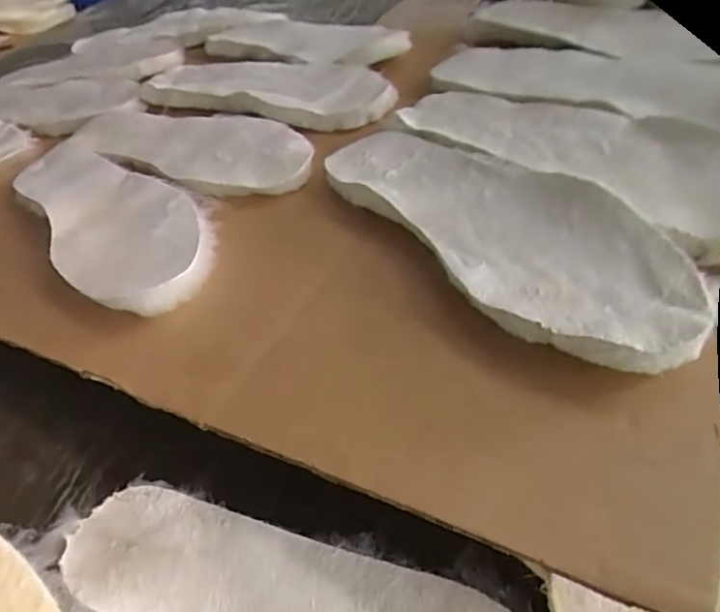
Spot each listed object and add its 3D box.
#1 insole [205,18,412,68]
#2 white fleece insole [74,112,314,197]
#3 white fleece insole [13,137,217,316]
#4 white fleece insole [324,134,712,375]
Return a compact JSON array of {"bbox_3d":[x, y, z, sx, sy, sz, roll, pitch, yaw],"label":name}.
[{"bbox_3d":[-0.068,-0.286,0.631,0.284,0.021,0.083,27,62,39],"label":"insole"},{"bbox_3d":[-0.144,-0.146,0.488,0.259,0.014,0.101,26,50,30],"label":"white fleece insole"},{"bbox_3d":[-0.187,-0.076,0.422,0.096,0.012,0.269,-29,47,-24],"label":"white fleece insole"},{"bbox_3d":[0.067,-0.050,0.326,0.094,0.028,0.259,-30,47,-25],"label":"white fleece insole"}]

